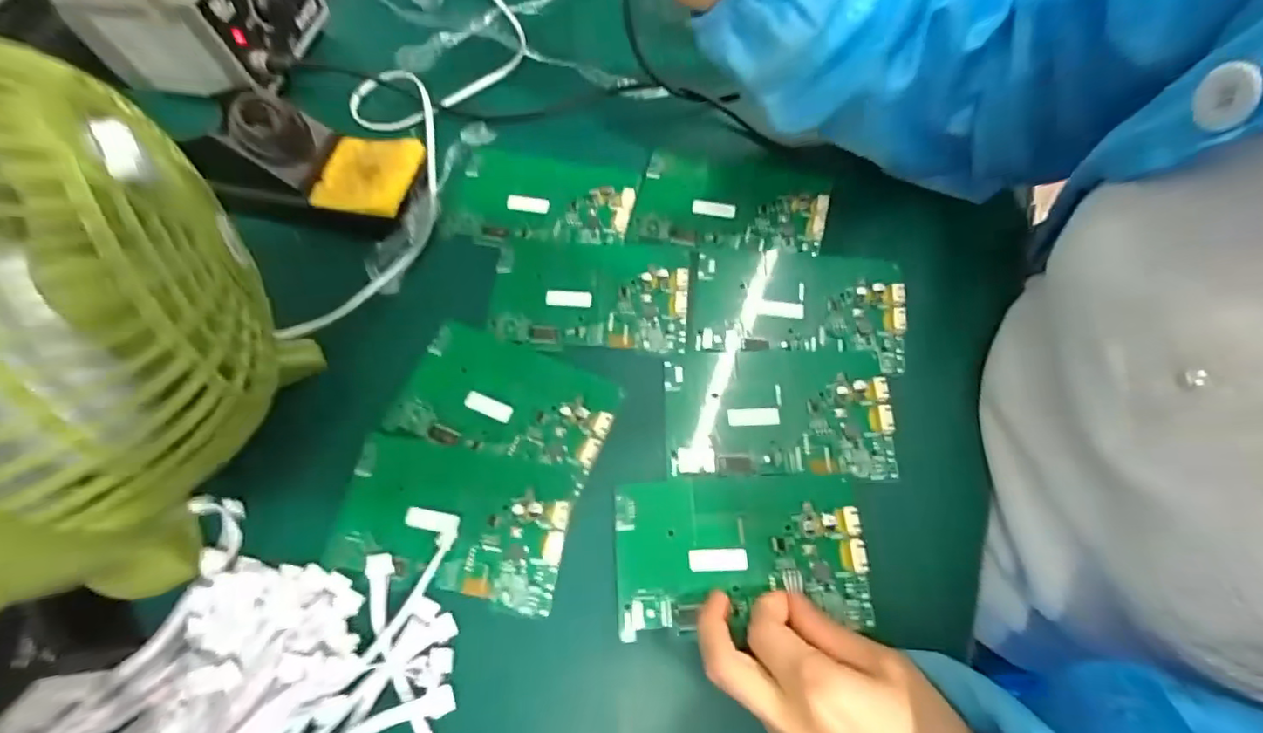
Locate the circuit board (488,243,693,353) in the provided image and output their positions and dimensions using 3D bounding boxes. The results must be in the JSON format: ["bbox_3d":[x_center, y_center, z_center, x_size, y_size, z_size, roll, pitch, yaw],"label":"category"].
[{"bbox_3d":[-0.028,-0.051,0.374,0.131,0.008,0.080,2,66,3],"label":"circuit board"}]

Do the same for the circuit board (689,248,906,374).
[{"bbox_3d":[0.107,-0.042,0.364,0.134,0.009,0.079,6,66,5],"label":"circuit board"}]

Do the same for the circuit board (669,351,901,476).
[{"bbox_3d":[0.087,0.025,0.336,0.130,0.010,0.078,0,66,2],"label":"circuit board"}]

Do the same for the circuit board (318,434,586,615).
[{"bbox_3d":[-0.102,0.085,0.318,0.130,0.010,0.080,9,67,6],"label":"circuit board"}]

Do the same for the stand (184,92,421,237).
[{"bbox_3d":[-0.226,-0.145,0.389,0.151,0.066,0.070,12,67,7],"label":"stand"}]

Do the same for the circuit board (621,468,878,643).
[{"bbox_3d":[0.058,0.098,0.303,0.131,0.009,0.078,-3,66,1],"label":"circuit board"}]

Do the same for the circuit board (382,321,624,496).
[{"bbox_3d":[-0.078,0.020,0.346,0.131,0.010,0.075,19,68,10],"label":"circuit board"}]

